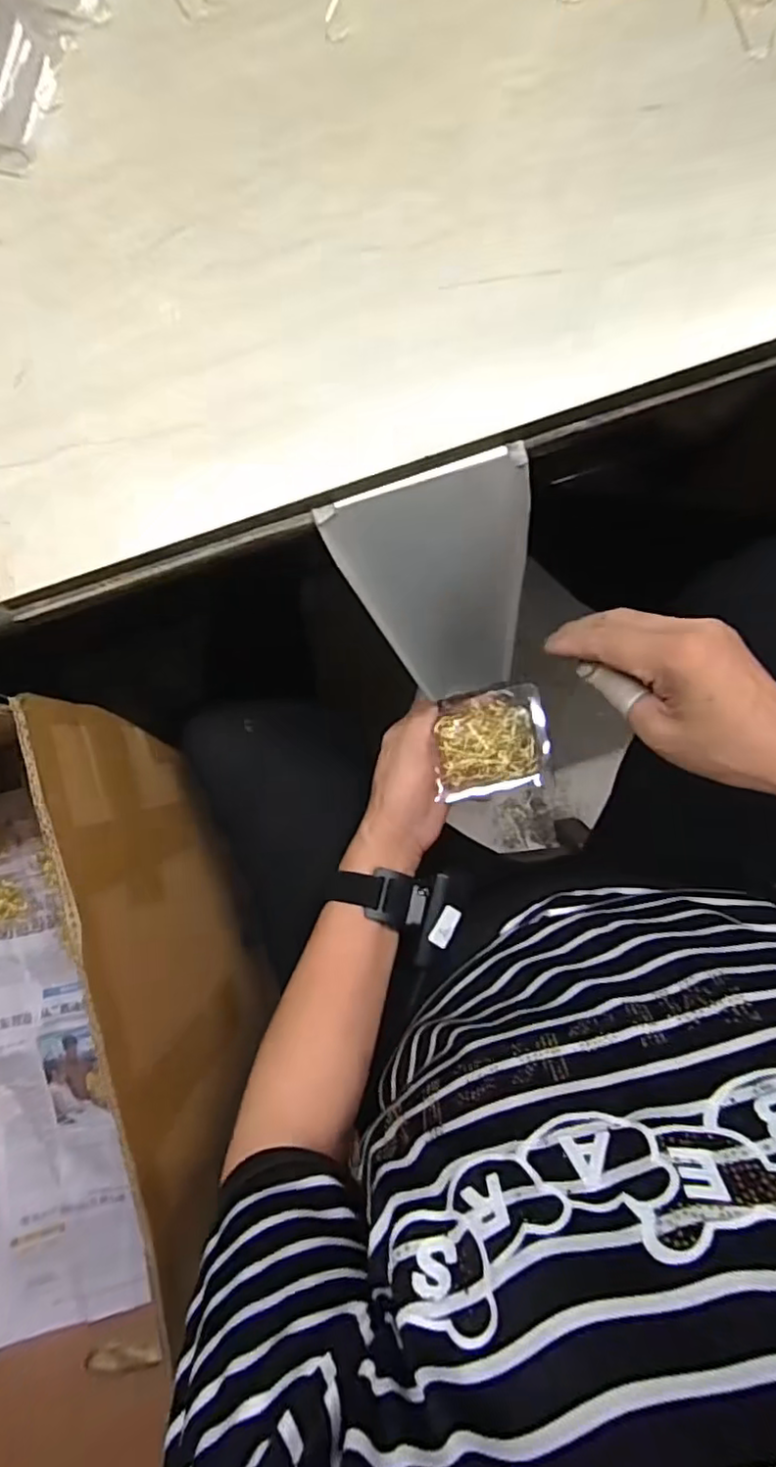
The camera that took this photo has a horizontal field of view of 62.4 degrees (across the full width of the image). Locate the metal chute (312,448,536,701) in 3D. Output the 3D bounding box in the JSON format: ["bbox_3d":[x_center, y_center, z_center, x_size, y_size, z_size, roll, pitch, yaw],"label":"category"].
[{"bbox_3d":[0.037,-0.086,0.401,0.113,0.016,0.157,-12,133,12],"label":"metal chute"}]

